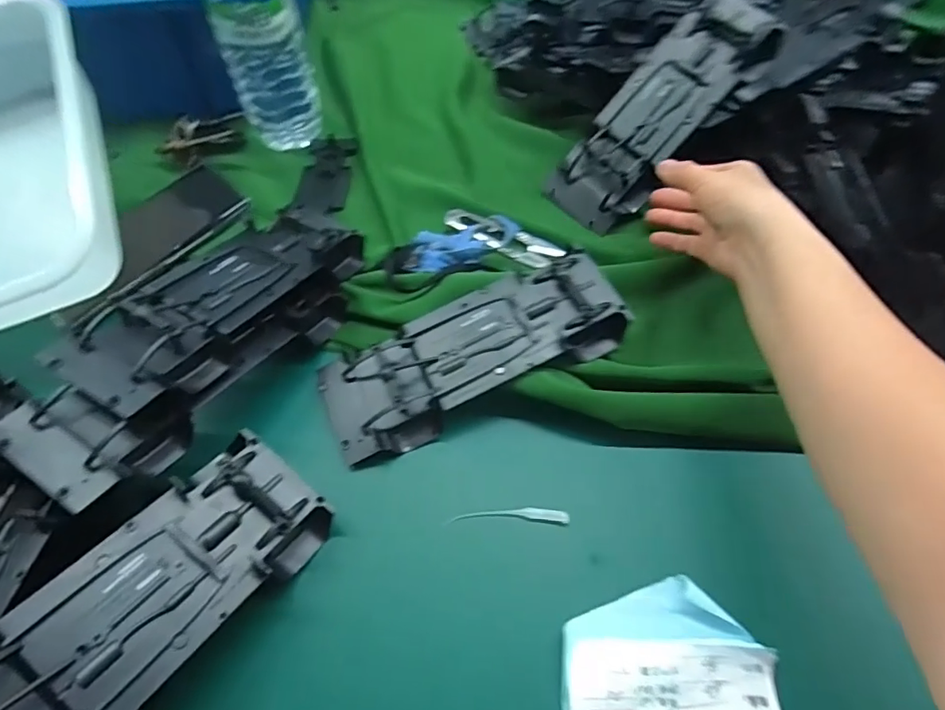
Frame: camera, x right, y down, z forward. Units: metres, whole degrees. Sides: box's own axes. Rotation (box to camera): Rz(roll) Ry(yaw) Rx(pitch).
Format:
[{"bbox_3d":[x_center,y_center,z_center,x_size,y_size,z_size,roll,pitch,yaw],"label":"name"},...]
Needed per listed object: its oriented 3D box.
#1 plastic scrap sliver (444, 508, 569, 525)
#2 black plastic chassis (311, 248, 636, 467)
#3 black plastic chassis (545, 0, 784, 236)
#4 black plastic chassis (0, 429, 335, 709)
[{"bbox_3d":[0.020,0.091,0.299,0.068,0.004,0.008,-1,72,3],"label":"plastic scrap sliver"},{"bbox_3d":[0.001,-0.001,0.333,0.190,0.027,0.068,-26,59,-2],"label":"black plastic chassis"},{"bbox_3d":[0.144,-0.188,0.415,0.189,0.030,0.066,-48,63,14],"label":"black plastic chassis"},{"bbox_3d":[-0.157,0.122,0.238,0.070,0.045,0.195,30,48,18],"label":"black plastic chassis"}]

